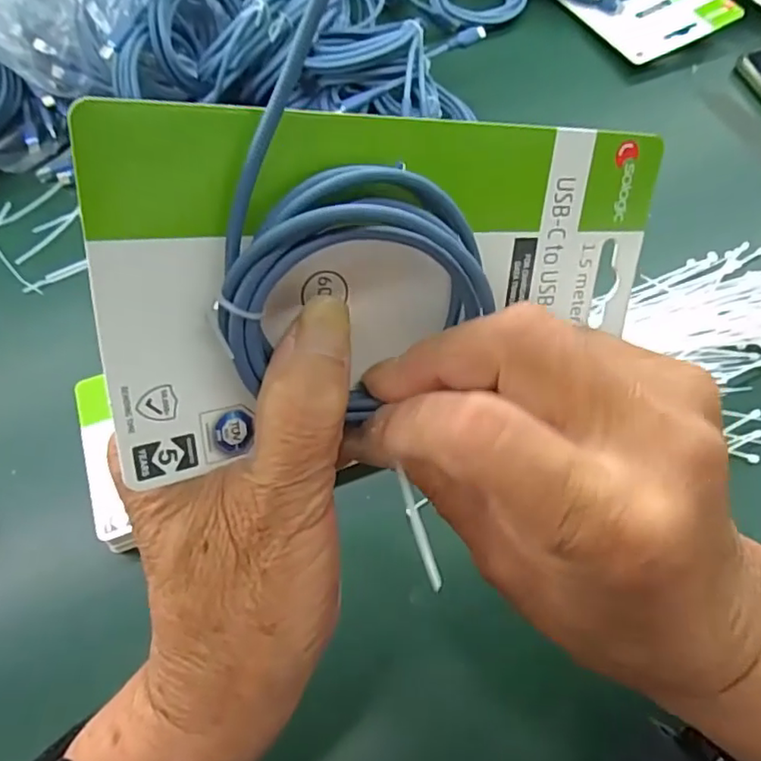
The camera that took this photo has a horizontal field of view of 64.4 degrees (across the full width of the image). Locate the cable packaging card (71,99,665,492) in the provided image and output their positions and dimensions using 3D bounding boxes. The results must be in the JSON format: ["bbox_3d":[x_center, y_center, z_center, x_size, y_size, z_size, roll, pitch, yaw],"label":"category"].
[{"bbox_3d":[0.011,-0.029,0.184,0.175,0.092,0.013,-8,28,-23],"label":"cable packaging card"}]

